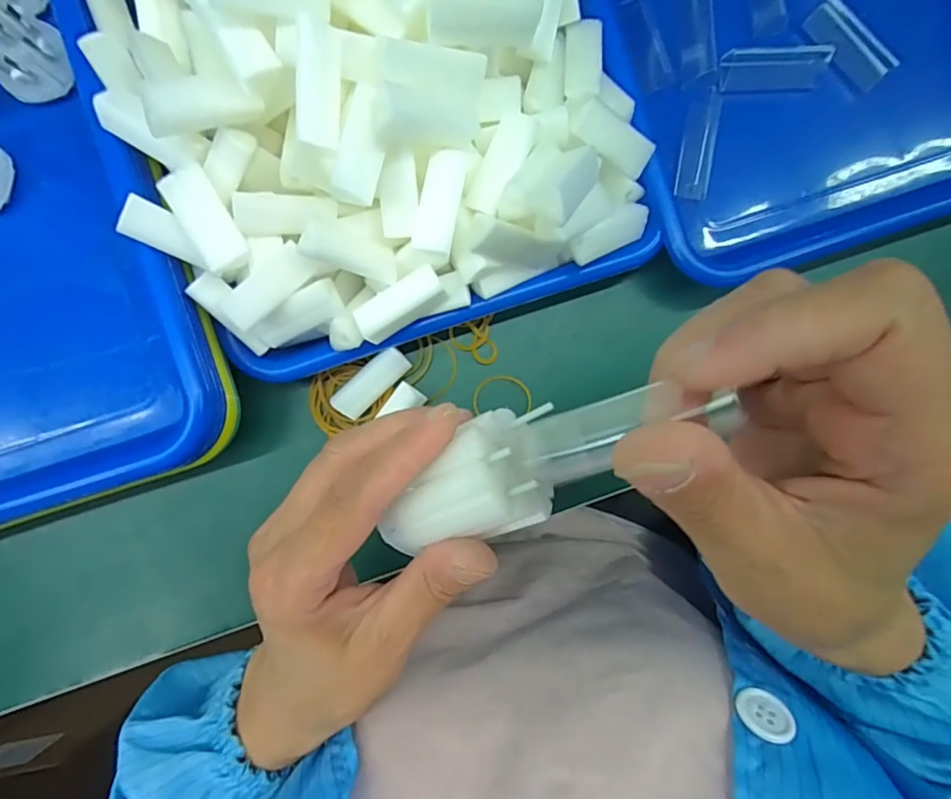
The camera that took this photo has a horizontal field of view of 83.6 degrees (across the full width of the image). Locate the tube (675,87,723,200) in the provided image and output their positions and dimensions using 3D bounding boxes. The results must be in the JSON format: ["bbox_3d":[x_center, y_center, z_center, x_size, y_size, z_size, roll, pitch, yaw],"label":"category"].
[{"bbox_3d":[0.125,-0.142,0.294,0.019,0.010,0.058,9,89,1],"label":"tube"}]

